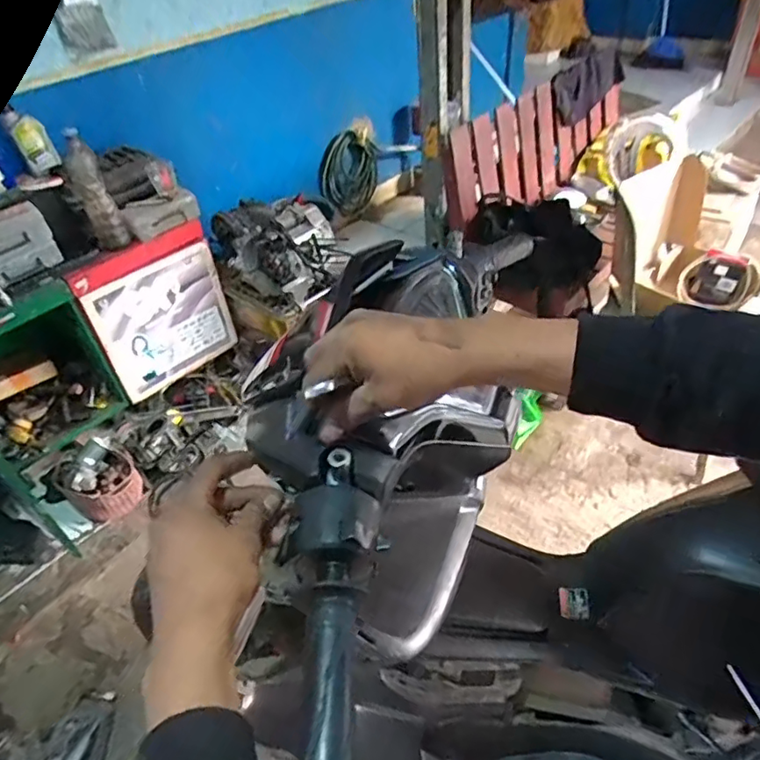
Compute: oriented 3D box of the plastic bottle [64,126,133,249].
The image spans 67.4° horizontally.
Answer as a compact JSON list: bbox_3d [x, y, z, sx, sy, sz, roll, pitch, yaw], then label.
[{"bbox_3d":[-0.722,-0.476,1.440,0.078,0.287,0.074,-28,45,-21],"label":"plastic bottle"}]

